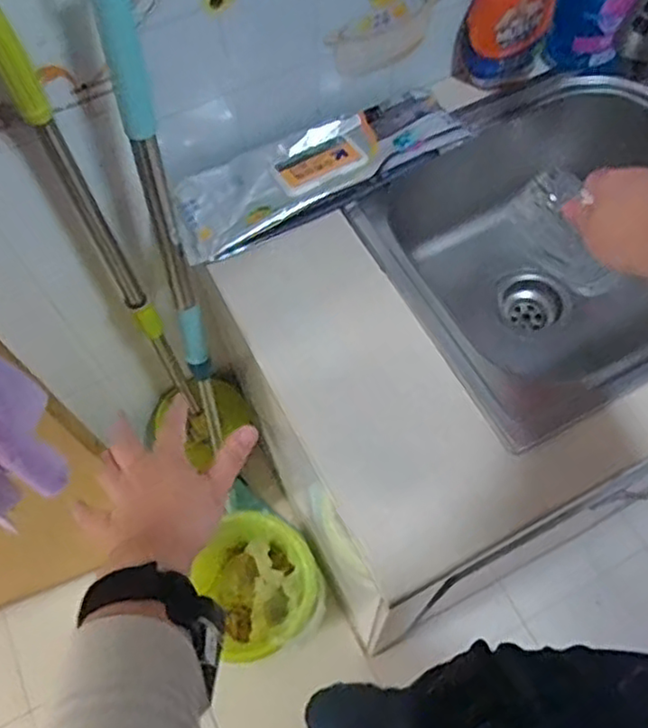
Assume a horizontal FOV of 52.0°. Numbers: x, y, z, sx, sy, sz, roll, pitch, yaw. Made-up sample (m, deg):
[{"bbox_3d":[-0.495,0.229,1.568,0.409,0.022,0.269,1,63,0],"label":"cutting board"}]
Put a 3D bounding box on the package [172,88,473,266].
[{"bbox_3d":[-0.003,-0.219,0.755,0.349,0.036,0.110,-26,65,-10],"label":"package"}]

